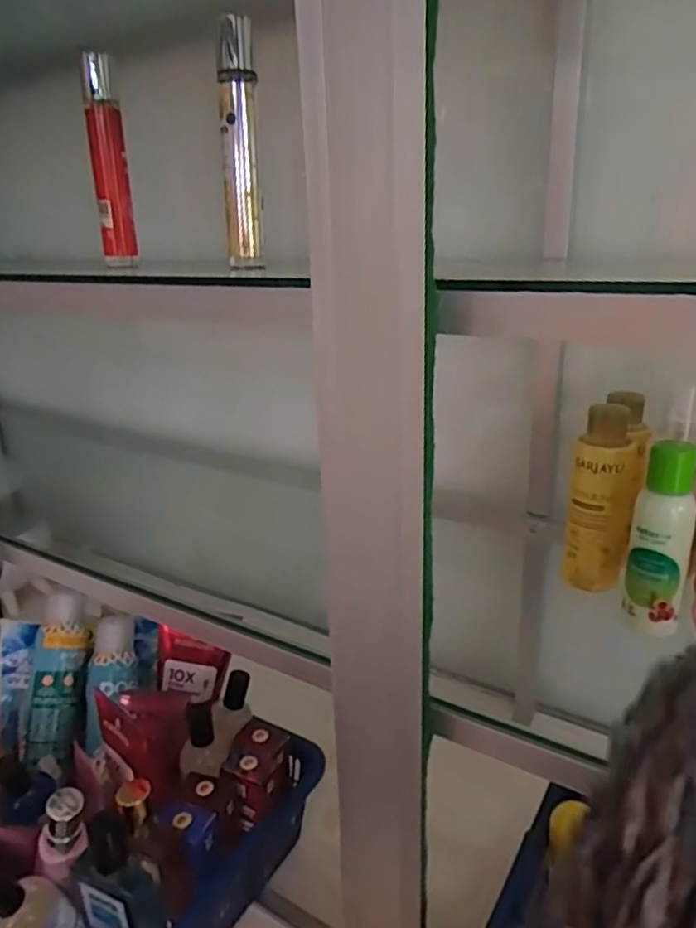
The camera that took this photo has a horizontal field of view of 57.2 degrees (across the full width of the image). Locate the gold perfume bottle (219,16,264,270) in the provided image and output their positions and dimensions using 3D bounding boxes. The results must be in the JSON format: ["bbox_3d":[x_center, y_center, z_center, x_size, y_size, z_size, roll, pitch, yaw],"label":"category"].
[{"bbox_3d":[-0.080,-0.231,0.472,0.027,0.166,0.023,-6,21,-10],"label":"gold perfume bottle"}]

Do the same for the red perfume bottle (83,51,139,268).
[{"bbox_3d":[-0.199,-0.249,0.534,0.028,0.158,0.025,-8,22,-15],"label":"red perfume bottle"}]

